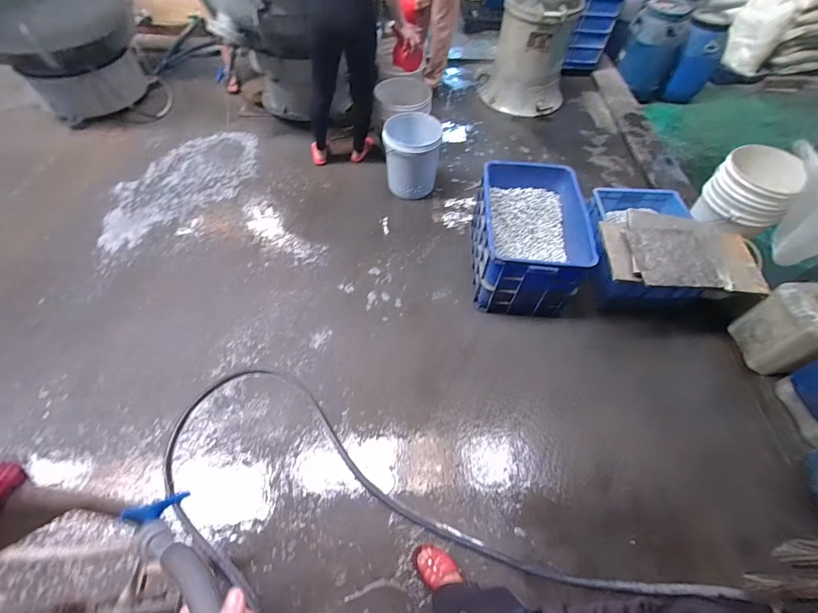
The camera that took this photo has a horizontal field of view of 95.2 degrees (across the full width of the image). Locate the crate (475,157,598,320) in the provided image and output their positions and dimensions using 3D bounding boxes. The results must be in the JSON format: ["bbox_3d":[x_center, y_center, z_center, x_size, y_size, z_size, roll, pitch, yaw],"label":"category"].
[{"bbox_3d":[0.532,-0.316,1.708,0.426,0.343,0.646,4,55,0],"label":"crate"}]

